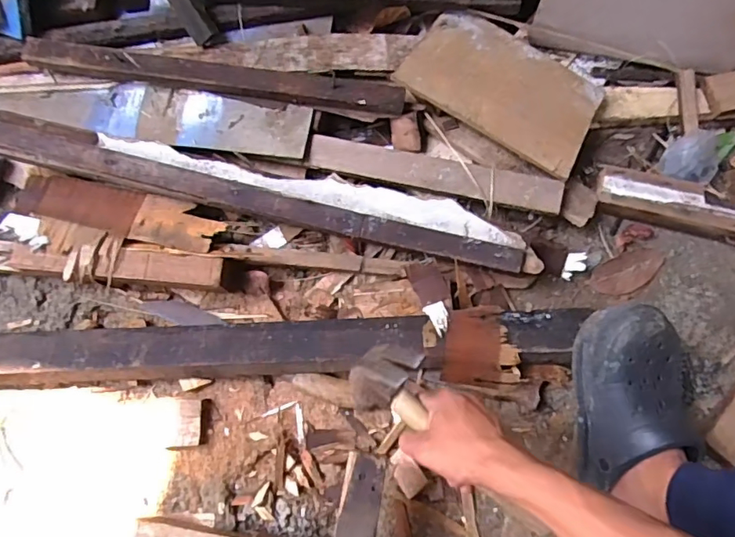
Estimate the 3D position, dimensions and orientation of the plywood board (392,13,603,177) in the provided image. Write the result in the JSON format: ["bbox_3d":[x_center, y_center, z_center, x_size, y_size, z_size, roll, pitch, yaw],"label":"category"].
[{"bbox_3d":[0.188,-0.256,0.737,0.265,0.019,0.172,29,71,3],"label":"plywood board"}]

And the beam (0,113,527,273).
[{"bbox_3d":[-0.154,-0.094,0.696,0.719,0.053,0.050,14,74,5],"label":"beam"}]

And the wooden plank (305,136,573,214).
[{"bbox_3d":[0.090,-0.128,0.724,0.342,0.015,0.048,12,96,7],"label":"wooden plank"}]

